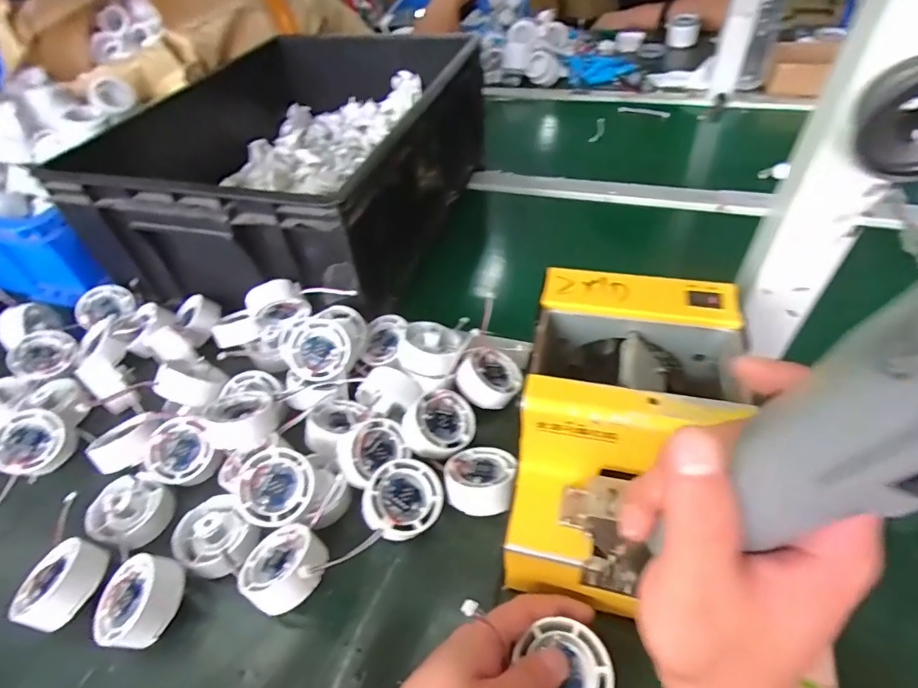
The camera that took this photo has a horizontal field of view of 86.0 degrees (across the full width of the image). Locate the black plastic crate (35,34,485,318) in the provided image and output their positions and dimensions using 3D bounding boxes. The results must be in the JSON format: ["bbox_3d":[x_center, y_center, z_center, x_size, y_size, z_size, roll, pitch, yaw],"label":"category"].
[{"bbox_3d":[-0.193,-0.288,0.683,0.398,0.160,0.579,11,49,16],"label":"black plastic crate"}]

